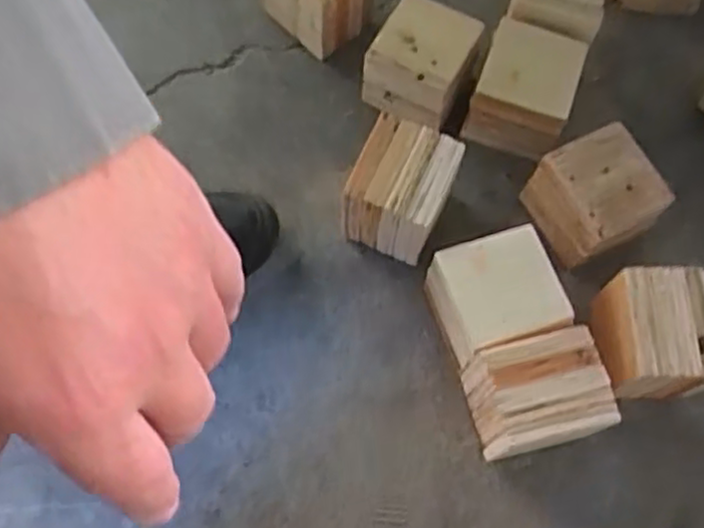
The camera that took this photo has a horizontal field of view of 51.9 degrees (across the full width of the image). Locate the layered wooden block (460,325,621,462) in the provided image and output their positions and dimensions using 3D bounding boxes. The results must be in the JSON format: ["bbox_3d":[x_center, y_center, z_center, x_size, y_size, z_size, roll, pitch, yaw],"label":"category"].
[{"bbox_3d":[0.152,0.112,0.613,0.100,0.094,0.083,-11,68,-7],"label":"layered wooden block"}]

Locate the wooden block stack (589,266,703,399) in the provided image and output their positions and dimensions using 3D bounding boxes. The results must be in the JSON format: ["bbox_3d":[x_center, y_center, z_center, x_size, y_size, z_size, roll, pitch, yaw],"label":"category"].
[{"bbox_3d":[0.261,0.065,0.634,0.097,0.093,0.100,2,68,-1],"label":"wooden block stack"}]

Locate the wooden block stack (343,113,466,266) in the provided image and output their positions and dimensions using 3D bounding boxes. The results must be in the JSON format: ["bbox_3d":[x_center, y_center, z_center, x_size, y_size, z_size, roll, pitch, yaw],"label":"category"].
[{"bbox_3d":[0.043,-0.070,0.683,0.093,0.091,0.098,19,67,5],"label":"wooden block stack"}]

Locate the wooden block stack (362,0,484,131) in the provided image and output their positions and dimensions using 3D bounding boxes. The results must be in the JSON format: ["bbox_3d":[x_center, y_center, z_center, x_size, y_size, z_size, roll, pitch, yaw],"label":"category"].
[{"bbox_3d":[0.071,-0.204,0.753,0.098,0.085,0.103,29,69,9],"label":"wooden block stack"}]

